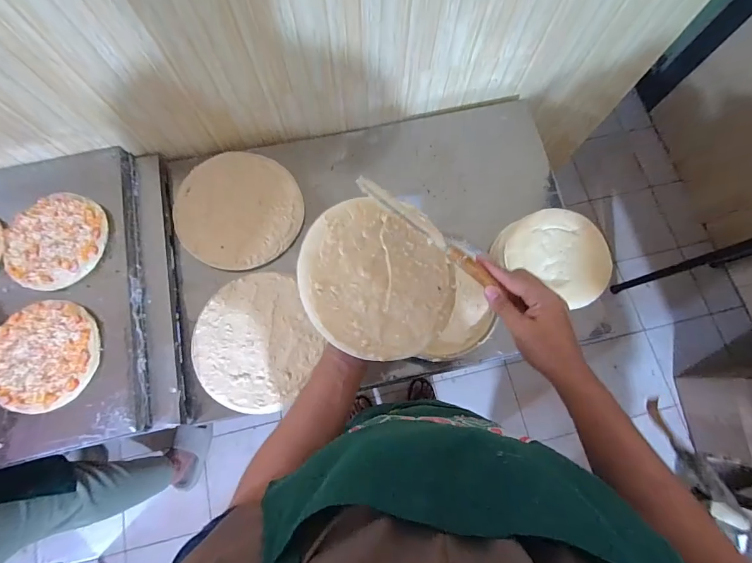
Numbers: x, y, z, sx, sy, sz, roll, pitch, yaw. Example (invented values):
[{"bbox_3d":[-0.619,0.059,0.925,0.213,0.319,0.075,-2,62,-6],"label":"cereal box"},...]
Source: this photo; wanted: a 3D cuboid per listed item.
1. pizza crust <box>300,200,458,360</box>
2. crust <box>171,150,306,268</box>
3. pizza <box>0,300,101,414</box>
[{"bbox_3d":[0.004,0.003,0.429,0.194,0.019,0.168,35,70,-10],"label":"pizza crust"},{"bbox_3d":[-0.312,-0.160,0.811,0.276,0.020,0.265,0,79,0],"label":"crust"},{"bbox_3d":[-0.612,0.133,0.652,0.193,0.023,0.190,6,75,2],"label":"pizza"}]

